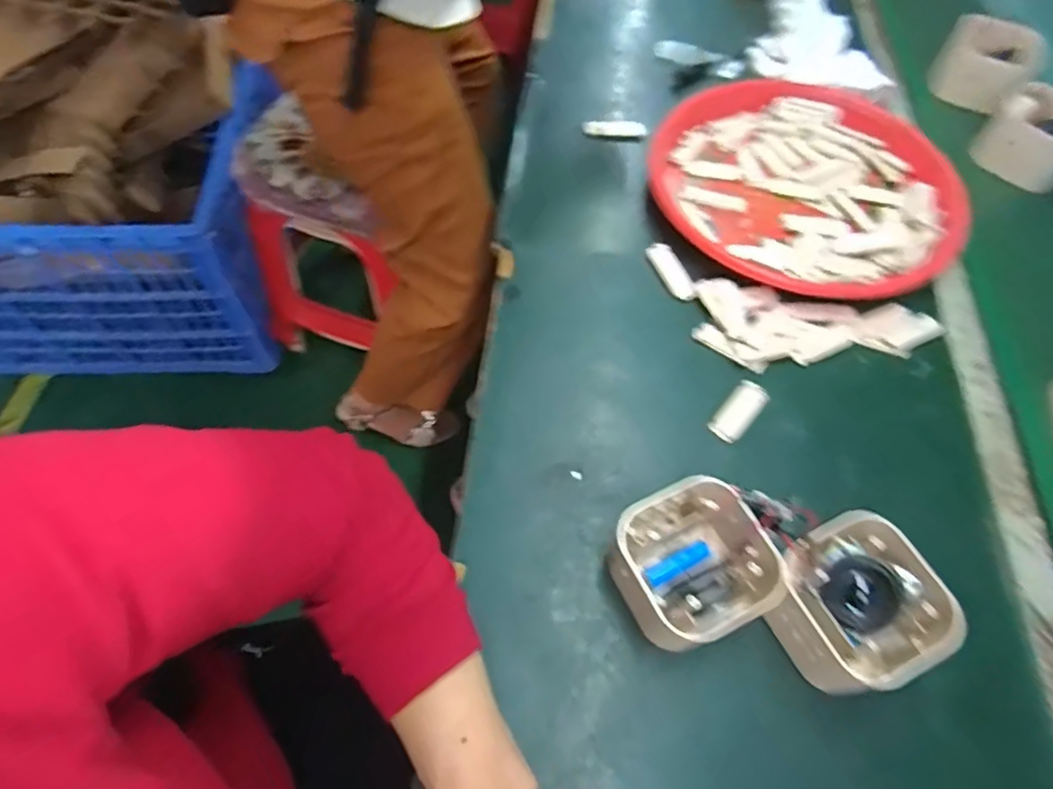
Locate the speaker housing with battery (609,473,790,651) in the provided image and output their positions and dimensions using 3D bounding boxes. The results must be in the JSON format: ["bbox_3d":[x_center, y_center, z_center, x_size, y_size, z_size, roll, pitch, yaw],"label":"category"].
[{"bbox_3d":[0.107,0.115,0.405,0.092,0.062,0.098,-20,64,-13],"label":"speaker housing with battery"}]

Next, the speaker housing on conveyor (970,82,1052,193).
[{"bbox_3d":[0.545,-0.275,0.659,0.092,0.057,0.096,-36,68,-19],"label":"speaker housing on conveyor"}]

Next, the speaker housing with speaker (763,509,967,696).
[{"bbox_3d":[0.203,0.137,0.395,0.094,0.062,0.091,-25,64,-17],"label":"speaker housing with speaker"}]

